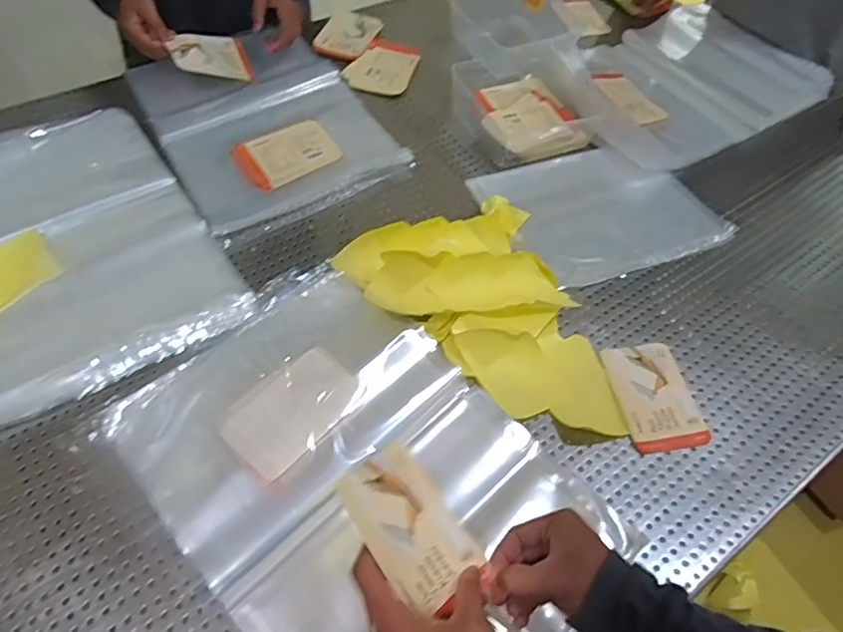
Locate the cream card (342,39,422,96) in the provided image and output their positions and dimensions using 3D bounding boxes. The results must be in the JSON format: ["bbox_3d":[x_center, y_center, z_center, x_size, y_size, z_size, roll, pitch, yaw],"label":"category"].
[{"bbox_3d":[-0.067,-0.431,0.972,0.108,0.015,0.142,18,57,7],"label":"cream card"}]

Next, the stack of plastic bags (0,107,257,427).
[{"bbox_3d":[-0.449,-0.108,0.702,0.306,0.033,0.450,-29,64,-22],"label":"stack of plastic bags"}]

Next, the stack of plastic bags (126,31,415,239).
[{"bbox_3d":[-0.240,-0.304,0.869,0.305,0.027,0.407,-26,63,-21],"label":"stack of plastic bags"}]

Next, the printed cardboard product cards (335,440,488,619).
[{"bbox_3d":[-0.009,0.157,0.426,0.077,0.009,0.113,-29,81,-44],"label":"printed cardboard product cards"}]

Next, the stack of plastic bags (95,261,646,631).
[{"bbox_3d":[-0.055,0.159,0.555,0.326,0.035,0.472,-37,67,-25],"label":"stack of plastic bags"}]

